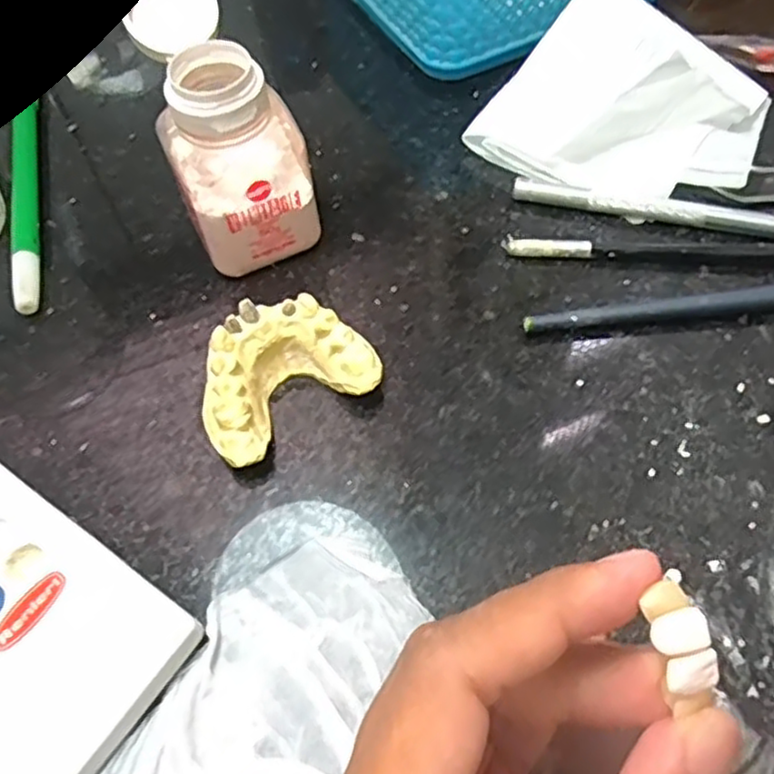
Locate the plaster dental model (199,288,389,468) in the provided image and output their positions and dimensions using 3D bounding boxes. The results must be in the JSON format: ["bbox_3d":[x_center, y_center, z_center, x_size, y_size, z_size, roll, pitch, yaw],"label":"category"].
[{"bbox_3d":[-0.033,-0.004,0.217,0.054,0.025,0.038,-31,65,-15],"label":"plaster dental model"}]

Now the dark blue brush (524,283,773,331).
[{"bbox_3d":[0.110,-0.028,0.232,0.127,0.011,0.008,-6,61,-2],"label":"dark blue brush"}]

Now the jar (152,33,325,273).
[{"bbox_3d":[-0.047,-0.072,0.231,0.043,0.066,0.035,-18,62,-9],"label":"jar"}]

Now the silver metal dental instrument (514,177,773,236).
[{"bbox_3d":[0.108,-0.063,0.252,0.123,0.006,0.008,12,62,8],"label":"silver metal dental instrument"}]

